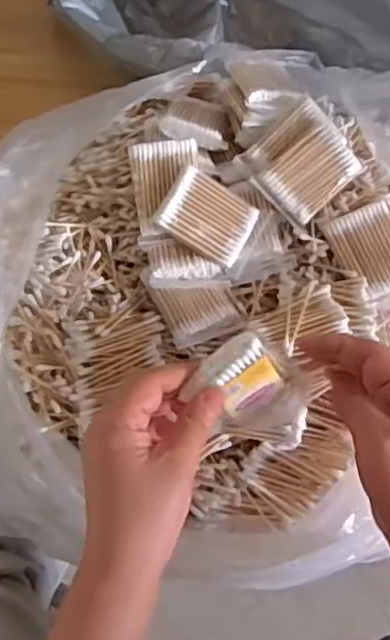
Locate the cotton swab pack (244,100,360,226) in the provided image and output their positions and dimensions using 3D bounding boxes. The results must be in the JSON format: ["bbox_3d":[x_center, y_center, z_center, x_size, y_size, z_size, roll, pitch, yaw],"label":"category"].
[{"bbox_3d":[0.089,-0.132,0.562,0.084,0.027,0.075,-41,75,-16],"label":"cotton swab pack"}]

